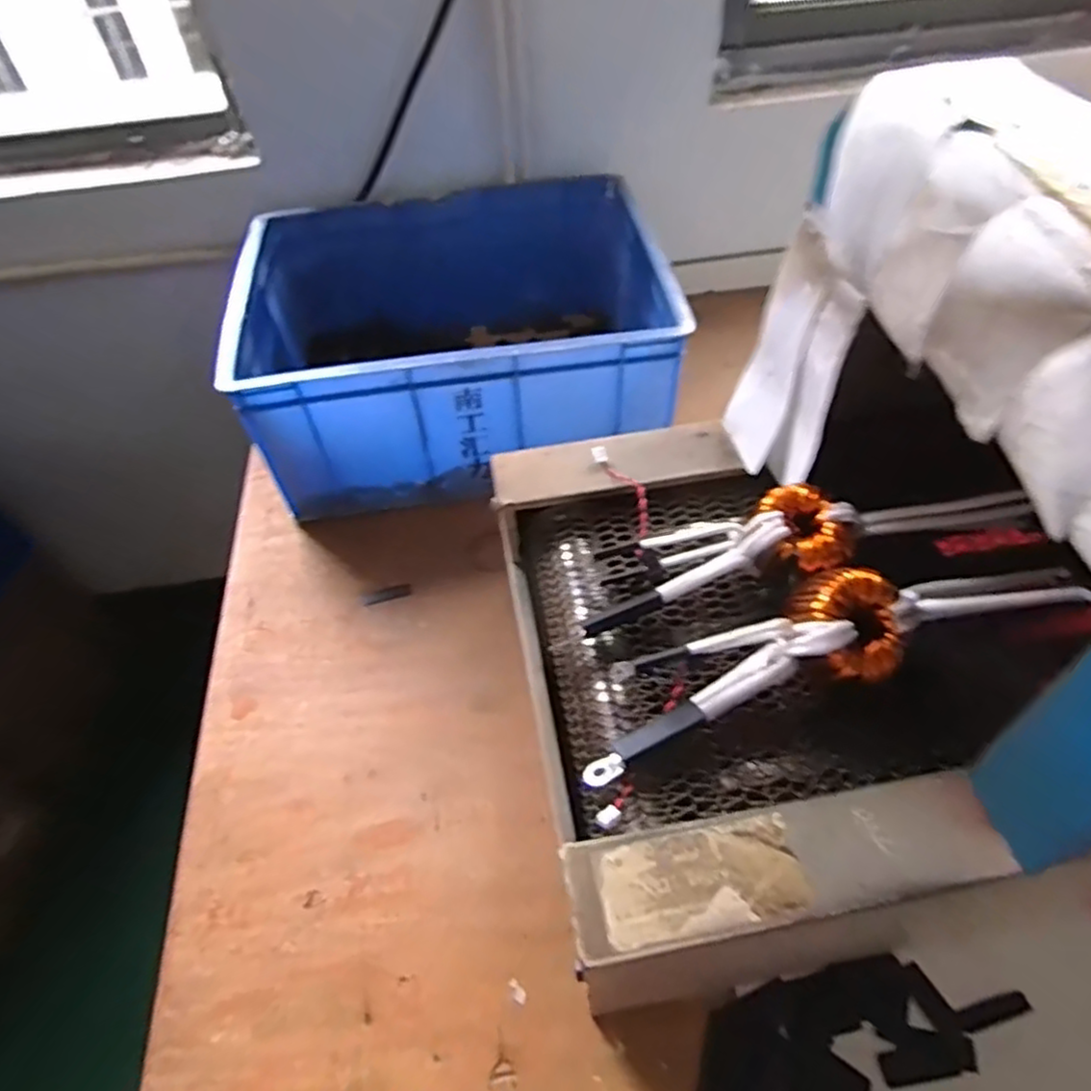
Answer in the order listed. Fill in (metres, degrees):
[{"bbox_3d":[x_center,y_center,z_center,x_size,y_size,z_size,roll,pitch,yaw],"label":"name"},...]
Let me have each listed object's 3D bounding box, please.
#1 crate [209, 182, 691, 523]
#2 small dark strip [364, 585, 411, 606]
[{"bbox_3d":[-0.114,-0.285,0.995,0.524,0.220,0.397,-10,51,-3],"label":"crate"},{"bbox_3d":[-0.191,0.059,0.870,0.059,0.005,0.020,-17,52,-9],"label":"small dark strip"}]

